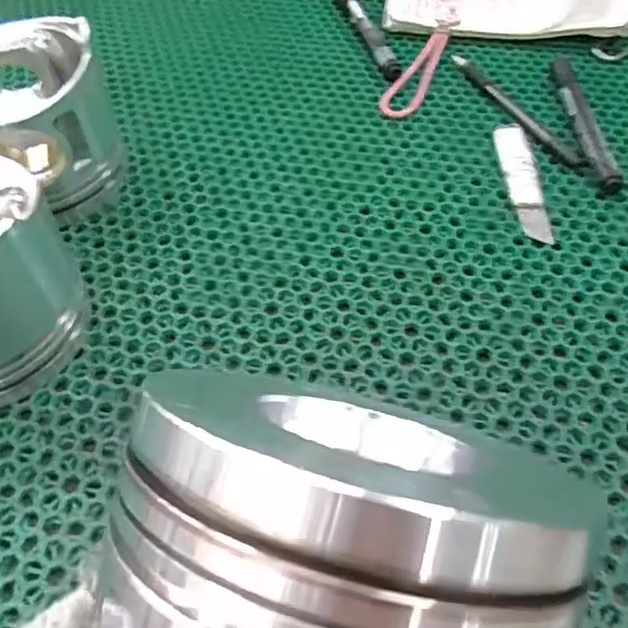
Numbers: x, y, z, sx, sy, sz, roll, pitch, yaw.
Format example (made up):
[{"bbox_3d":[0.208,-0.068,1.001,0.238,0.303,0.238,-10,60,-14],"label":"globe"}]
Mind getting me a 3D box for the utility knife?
[{"bbox_3d":[0.141,-0.091,0.439,0.022,0.007,0.110,0,54,2],"label":"utility knife"}]

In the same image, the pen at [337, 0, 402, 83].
[{"bbox_3d":[0.045,-0.244,0.554,0.017,0.017,0.139,-15,55,-9],"label":"pen"}]

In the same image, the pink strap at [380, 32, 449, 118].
[{"bbox_3d":[0.080,-0.190,0.509,0.029,0.015,0.098,20,57,15],"label":"pink strap"}]

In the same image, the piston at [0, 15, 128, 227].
[{"bbox_3d":[-0.188,-0.123,0.419,0.106,0.099,0.100,-1,54,1],"label":"piston"}]

